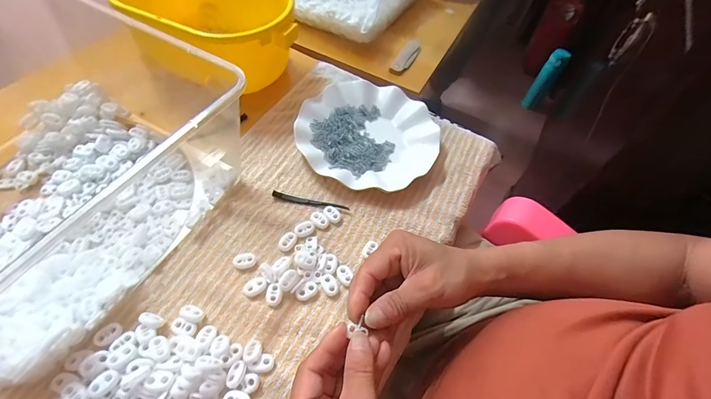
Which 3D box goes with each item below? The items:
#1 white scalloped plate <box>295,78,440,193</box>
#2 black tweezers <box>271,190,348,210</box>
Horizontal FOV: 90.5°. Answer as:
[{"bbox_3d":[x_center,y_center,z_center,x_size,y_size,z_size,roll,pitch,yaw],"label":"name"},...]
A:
[{"bbox_3d":[0.019,-0.095,0.466,0.178,0.019,0.186,3,56,-5],"label":"white scalloped plate"},{"bbox_3d":[-0.052,0.002,0.405,0.088,0.007,0.009,11,55,1],"label":"black tweezers"}]

